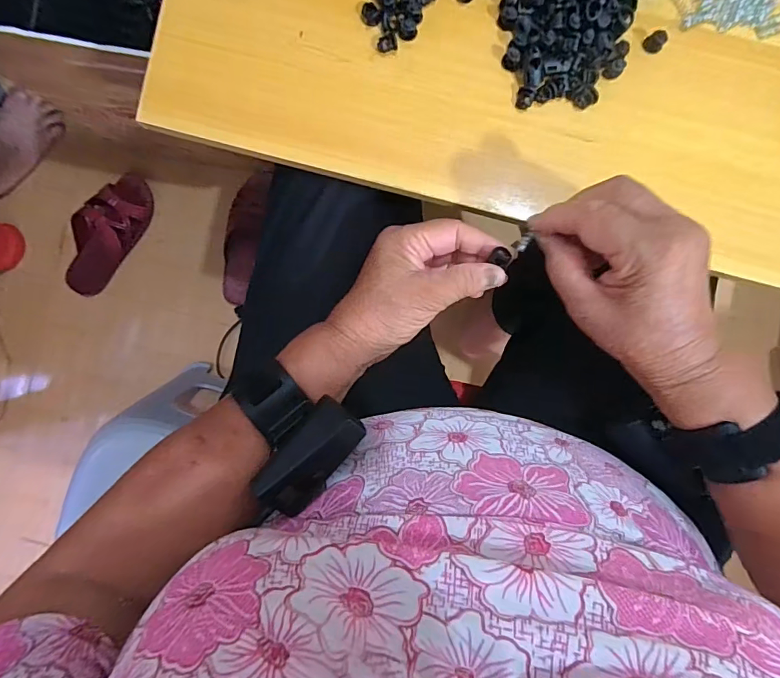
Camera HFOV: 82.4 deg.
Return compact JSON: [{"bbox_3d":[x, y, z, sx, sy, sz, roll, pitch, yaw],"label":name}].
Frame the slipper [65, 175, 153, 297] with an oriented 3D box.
[{"bbox_3d":[-0.525,-0.193,0.822,0.094,0.050,0.239,38,92,-2],"label":"slipper"}]

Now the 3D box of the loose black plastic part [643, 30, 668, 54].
[{"bbox_3d":[0.187,-0.210,0.314,0.013,0.008,0.013,0,93,0],"label":"loose black plastic part"}]

